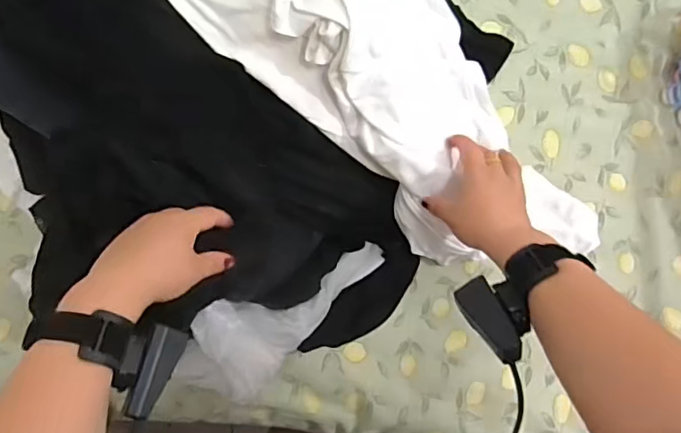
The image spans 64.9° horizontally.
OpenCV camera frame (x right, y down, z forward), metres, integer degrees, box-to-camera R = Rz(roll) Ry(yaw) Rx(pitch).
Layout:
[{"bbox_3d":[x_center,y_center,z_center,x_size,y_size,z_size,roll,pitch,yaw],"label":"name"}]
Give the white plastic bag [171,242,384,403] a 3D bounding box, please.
[{"bbox_3d":[-0.075,0.104,0.597,0.101,0.065,0.254,45,88,2],"label":"white plastic bag"}]

